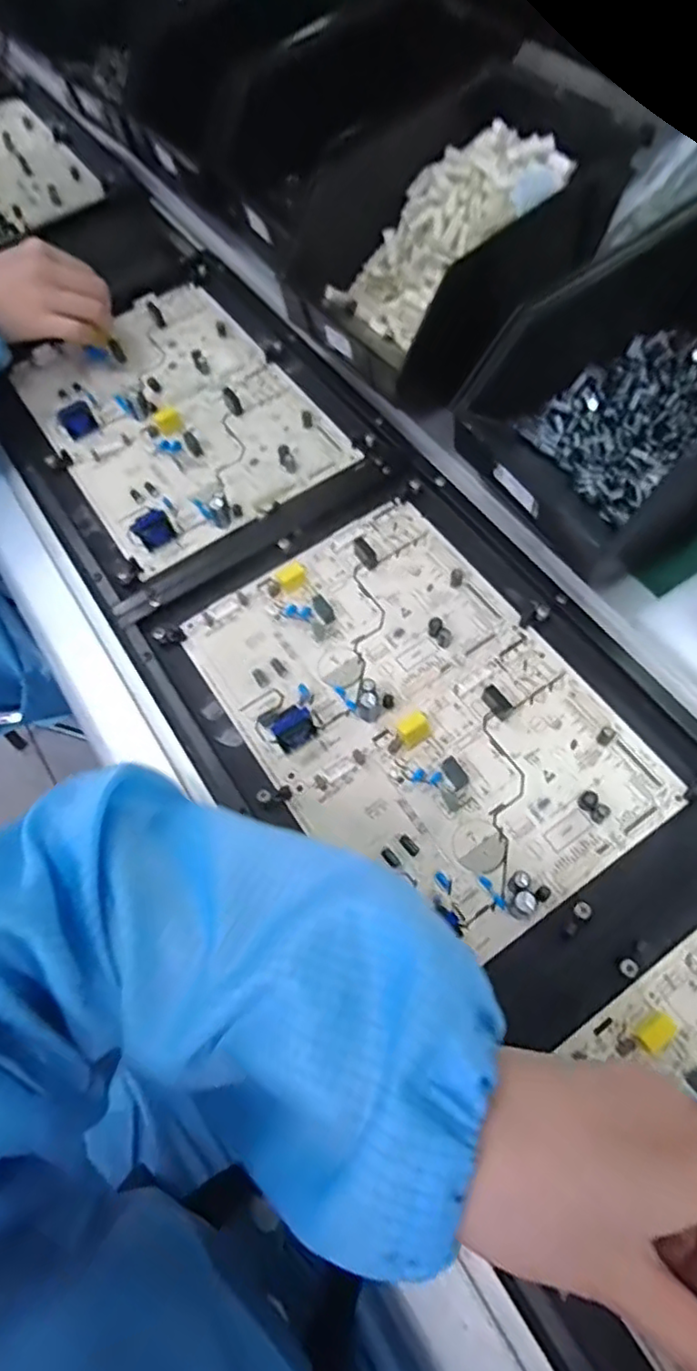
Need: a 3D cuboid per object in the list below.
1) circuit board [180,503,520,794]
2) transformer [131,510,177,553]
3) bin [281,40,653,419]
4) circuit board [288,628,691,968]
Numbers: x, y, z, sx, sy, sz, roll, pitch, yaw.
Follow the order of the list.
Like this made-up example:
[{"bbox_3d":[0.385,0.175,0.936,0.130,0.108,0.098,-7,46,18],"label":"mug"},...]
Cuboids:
[{"bbox_3d":[0.000,-0.040,0.436,0.196,0.019,0.140,-34,67,-13],"label":"circuit board"},{"bbox_3d":[-0.147,-0.117,0.478,0.026,0.020,0.020,-31,66,-12],"label":"transformer"},{"bbox_3d":[0.073,-0.334,0.495,0.220,0.145,0.142,-30,66,-11],"label":"bin"},{"bbox_3d":[0.084,0.062,0.379,0.187,0.020,0.143,-33,67,-12],"label":"circuit board"}]

